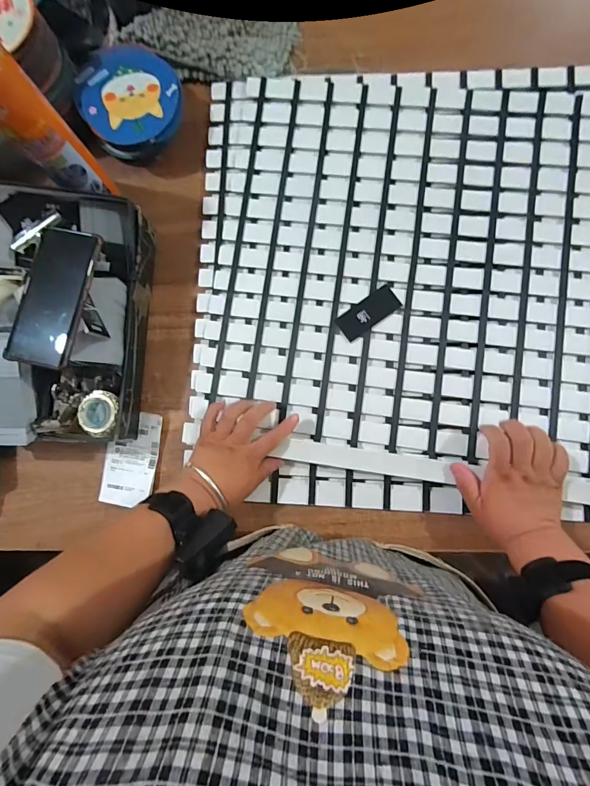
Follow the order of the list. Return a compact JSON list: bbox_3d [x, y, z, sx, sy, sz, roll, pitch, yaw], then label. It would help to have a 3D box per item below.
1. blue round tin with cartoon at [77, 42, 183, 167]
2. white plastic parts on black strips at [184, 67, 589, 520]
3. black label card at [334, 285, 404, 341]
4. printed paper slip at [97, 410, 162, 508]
[{"bbox_3d":[-0.241,-0.433,0.585,0.143,0.070,0.149,-1,83,4],"label":"blue round tin with cartoon"},{"bbox_3d":[0.177,-0.159,0.543,0.636,0.023,0.619,2,83,4],"label":"white plastic parts on black strips"},{"bbox_3d":[0.102,-0.112,0.544,0.088,0.004,0.039,-35,82,-1],"label":"black label card"},{"bbox_3d":[-0.238,0.095,0.560,0.081,0.013,0.130,5,83,5],"label":"printed paper slip"}]

